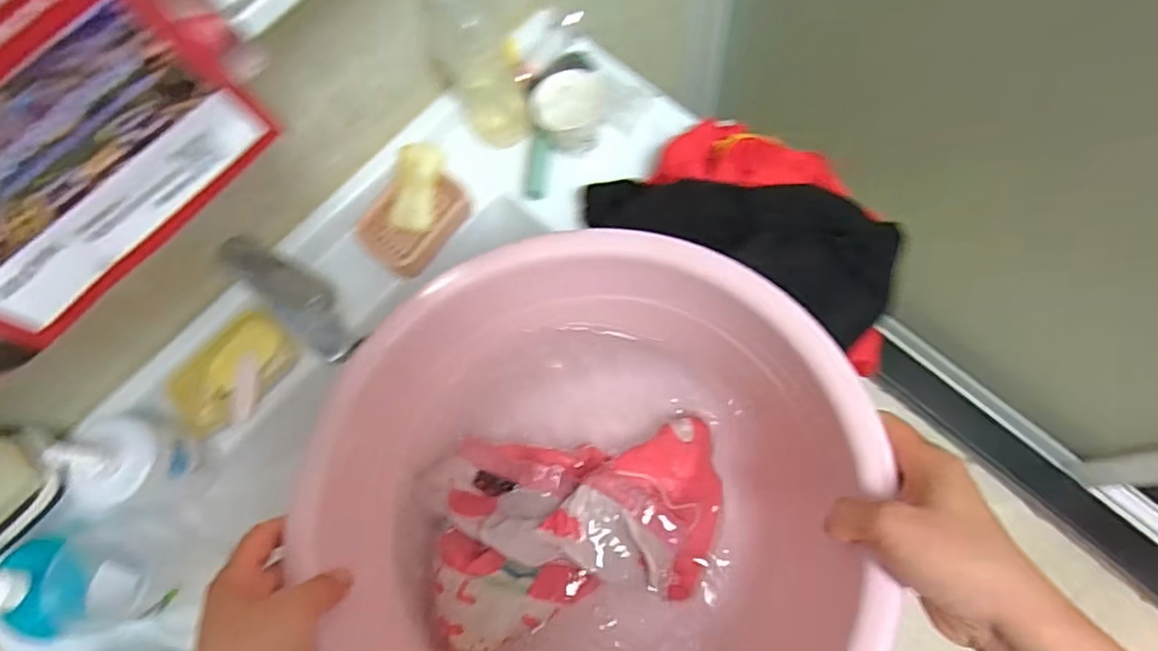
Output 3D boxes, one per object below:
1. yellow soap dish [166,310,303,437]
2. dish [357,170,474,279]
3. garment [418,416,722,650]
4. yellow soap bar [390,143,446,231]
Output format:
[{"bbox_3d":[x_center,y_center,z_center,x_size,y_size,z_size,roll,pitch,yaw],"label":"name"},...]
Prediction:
[{"bbox_3d":[-0.363,0.049,0.666,0.073,0.039,0.128,41,92,10],"label":"yellow soap dish"},{"bbox_3d":[-0.187,-0.122,0.706,0.099,0.033,0.124,35,91,10],"label":"dish"},{"bbox_3d":[-0.002,0.152,0.483,0.223,0.083,0.138,-14,83,7],"label":"garment"},{"bbox_3d":[-0.180,-0.152,0.699,0.046,0.020,0.093,6,86,9],"label":"yellow soap bar"}]

